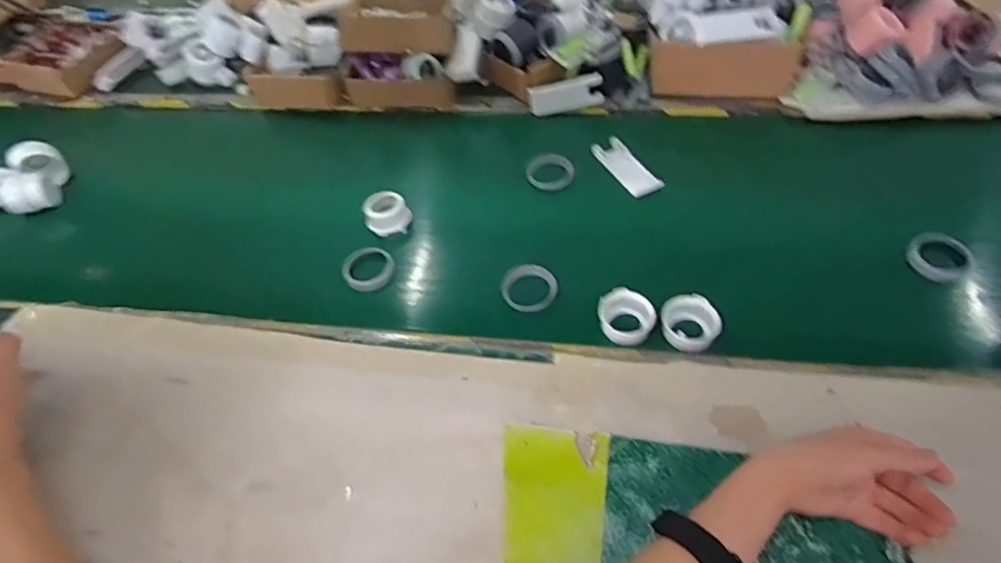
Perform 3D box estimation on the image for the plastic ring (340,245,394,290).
[{"bbox_3d":[-0.156,-0.015,0.668,0.059,0.018,0.054,-3,52,3],"label":"plastic ring"}]

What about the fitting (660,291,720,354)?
[{"bbox_3d":[0.193,0.042,0.578,0.055,0.028,0.058,-3,52,3],"label":"fitting"}]

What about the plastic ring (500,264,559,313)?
[{"bbox_3d":[0.032,0.008,0.633,0.063,0.011,0.054,11,71,5],"label":"plastic ring"}]

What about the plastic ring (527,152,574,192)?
[{"bbox_3d":[0.067,-0.147,0.754,0.064,0.016,0.059,-3,52,3],"label":"plastic ring"}]

